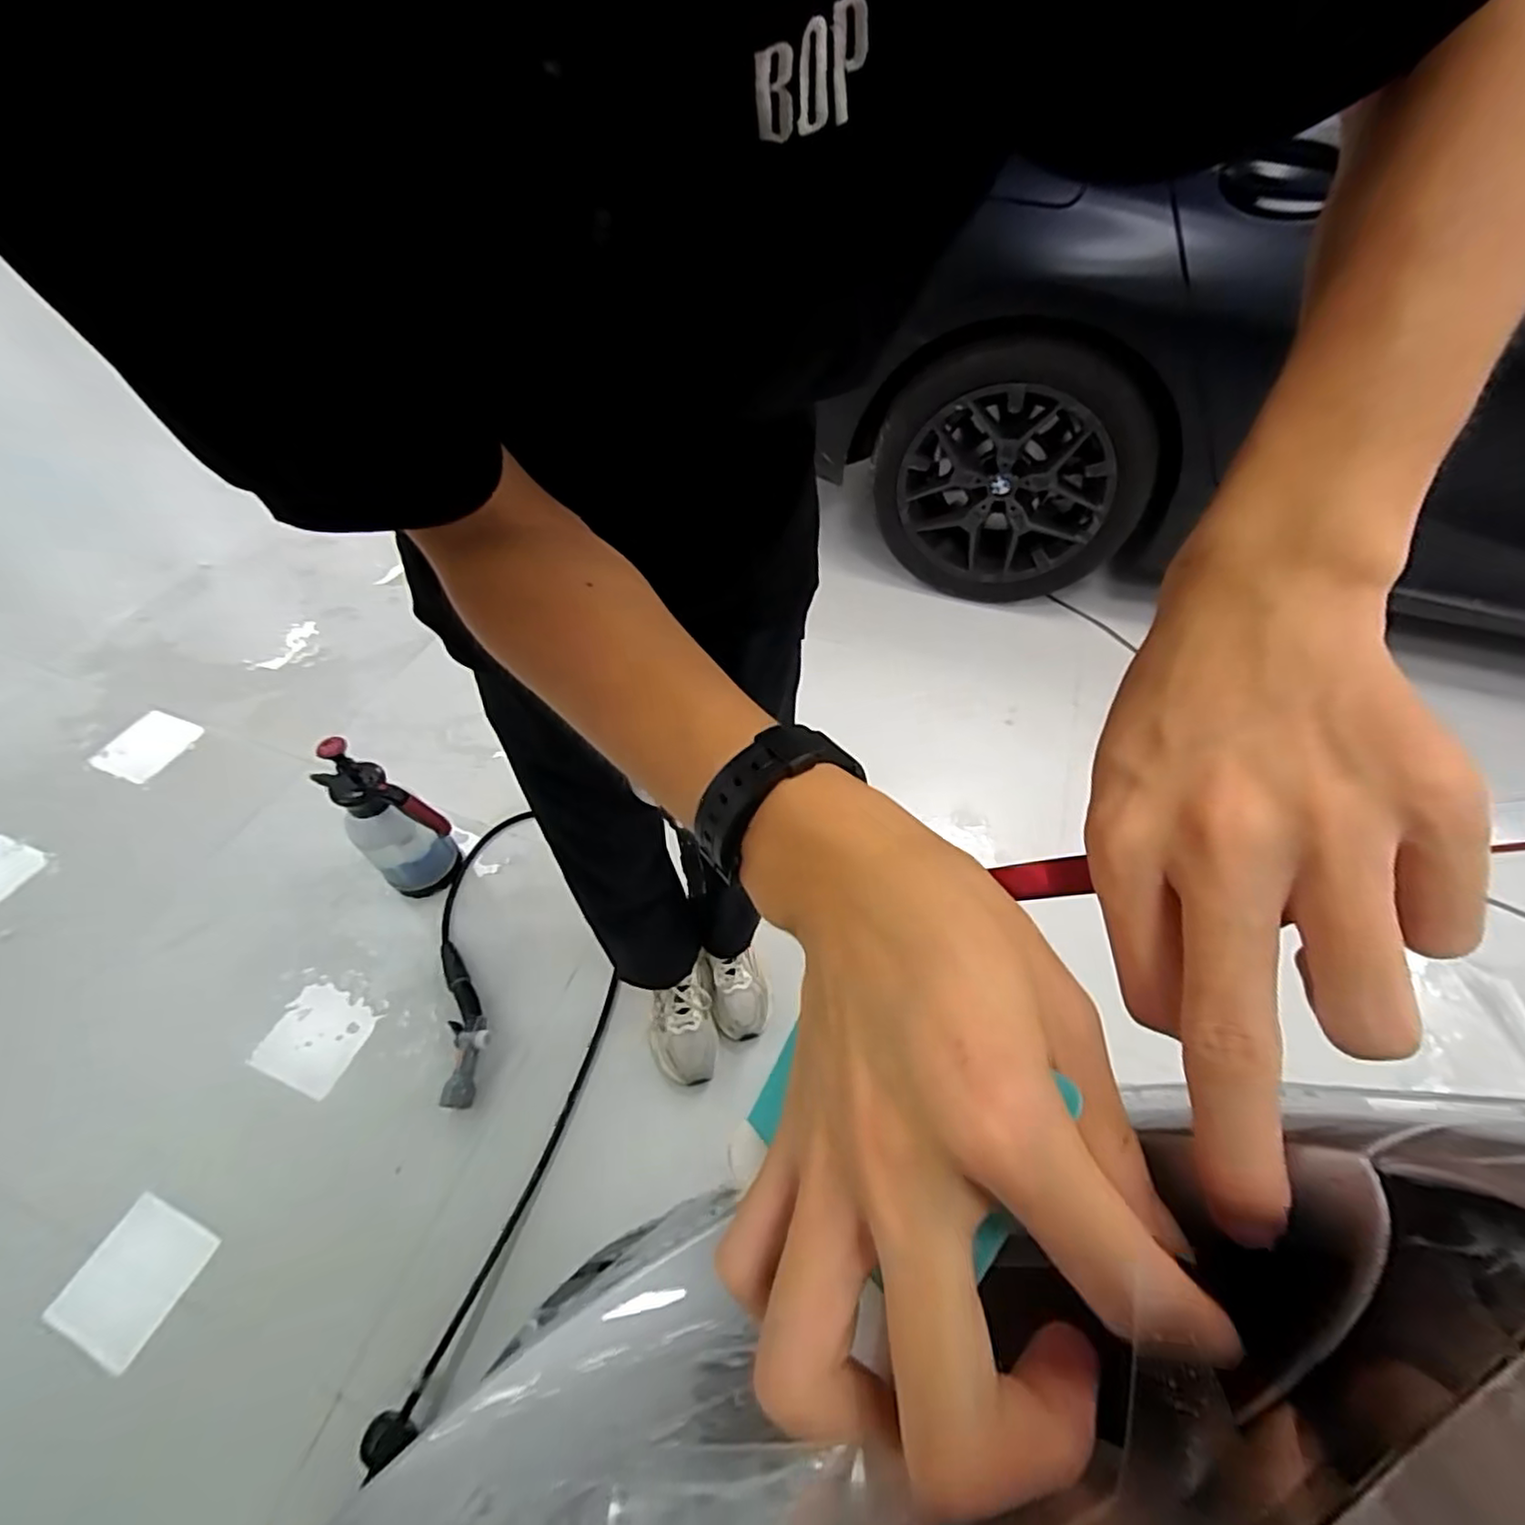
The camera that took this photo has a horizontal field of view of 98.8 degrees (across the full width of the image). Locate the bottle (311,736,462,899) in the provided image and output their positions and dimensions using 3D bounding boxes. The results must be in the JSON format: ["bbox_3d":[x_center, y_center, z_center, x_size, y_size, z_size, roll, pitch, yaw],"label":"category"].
[{"bbox_3d":[-0.662,0.110,1.165,0.161,0.388,0.136,36,61,24],"label":"bottle"}]

